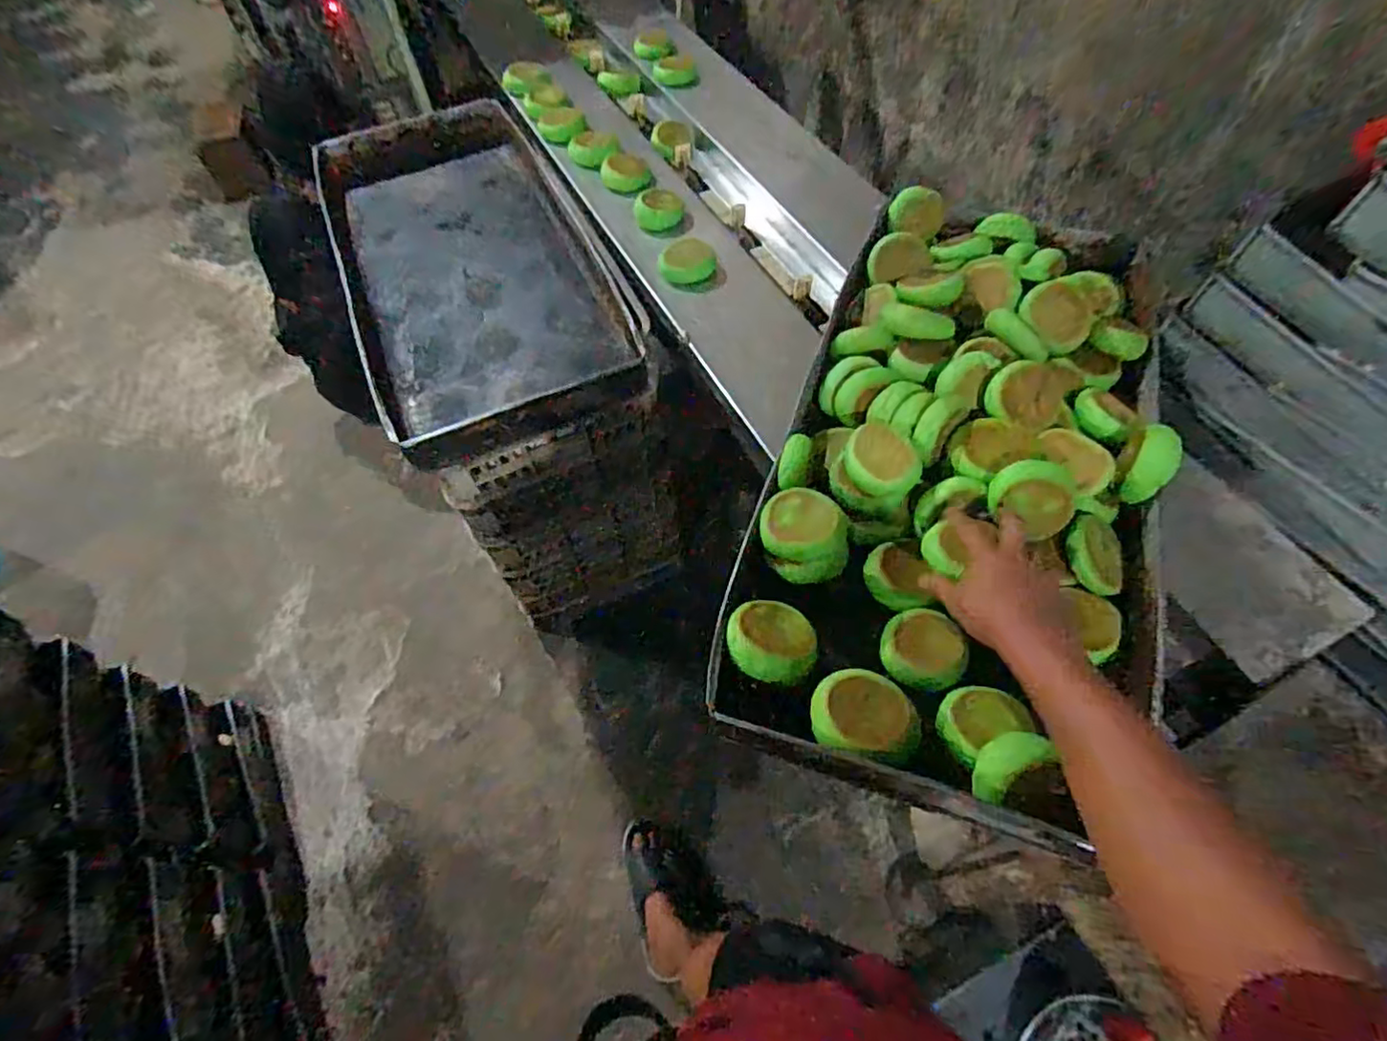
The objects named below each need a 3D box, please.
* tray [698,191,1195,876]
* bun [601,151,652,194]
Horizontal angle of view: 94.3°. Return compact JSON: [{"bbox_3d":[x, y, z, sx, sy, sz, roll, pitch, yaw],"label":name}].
[{"bbox_3d":[0.307,-0.091,0.718,0.376,0.099,0.752,20,61,13],"label":"tray"},{"bbox_3d":[-0.116,-0.605,1.122,0.088,0.042,0.093,-5,59,-1],"label":"bun"}]

